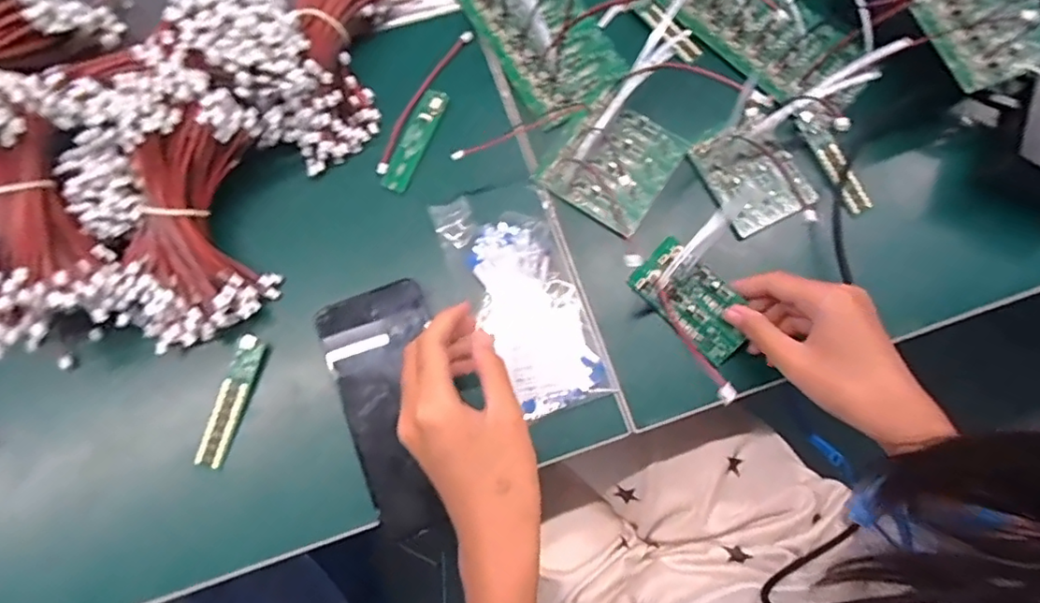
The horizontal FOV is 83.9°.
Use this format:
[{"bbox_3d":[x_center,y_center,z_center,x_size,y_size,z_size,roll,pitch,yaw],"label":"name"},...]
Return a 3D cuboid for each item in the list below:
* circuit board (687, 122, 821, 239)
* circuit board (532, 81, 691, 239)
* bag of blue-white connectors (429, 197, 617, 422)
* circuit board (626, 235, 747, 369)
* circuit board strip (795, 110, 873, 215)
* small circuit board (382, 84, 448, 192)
[{"bbox_3d":[0.170,-0.093,0.421,0.063,0.013,0.076,-31,89,2],"label":"circuit board"},{"bbox_3d":[0.068,-0.103,0.420,0.082,0.015,0.087,33,76,8],"label":"circuit board"},{"bbox_3d":[0.003,-0.003,0.385,0.065,0.022,0.152,-23,76,-7],"label":"bag of blue-white connectors"},{"bbox_3d":[0.116,-0.001,0.386,0.083,0.006,0.044,45,104,12],"label":"circuit board"},{"bbox_3d":[0.231,-0.103,0.426,0.015,0.004,0.083,-30,82,12],"label":"circuit board strip"},{"bbox_3d":[-0.077,-0.120,0.424,0.020,0.008,0.085,22,75,5],"label":"small circuit board"}]

